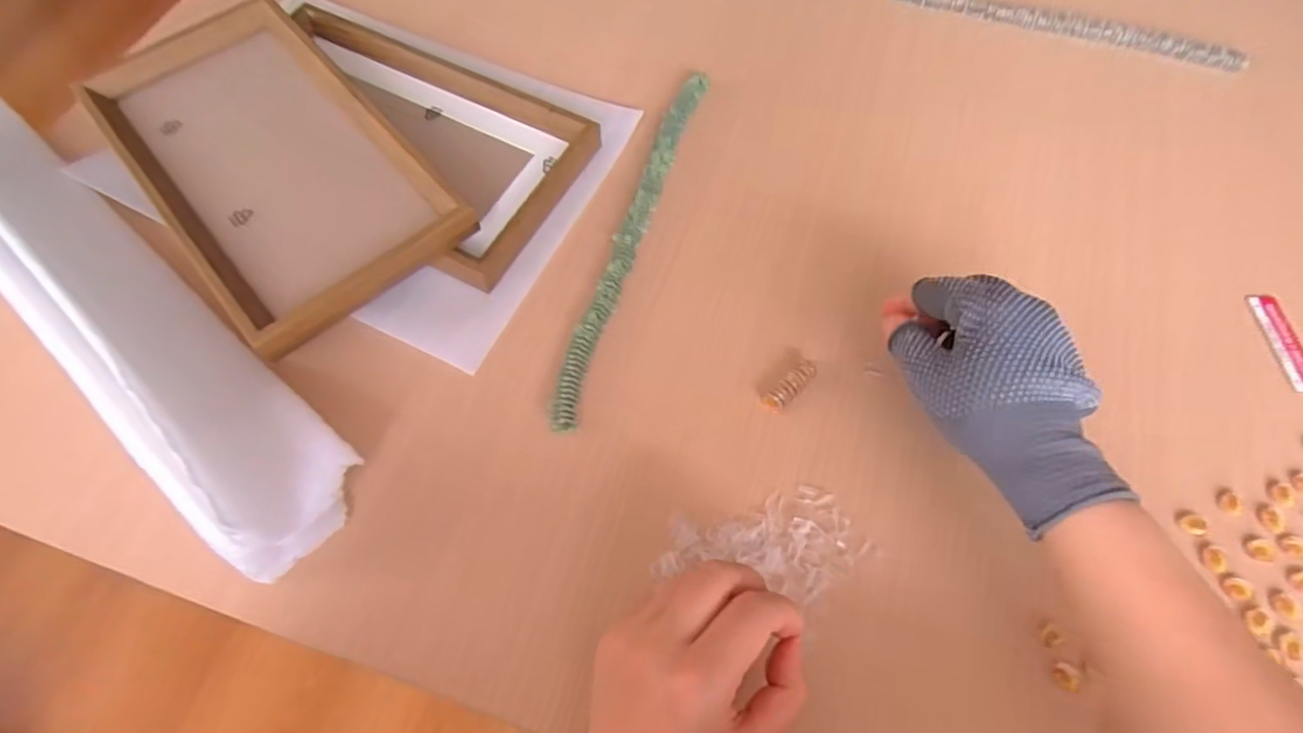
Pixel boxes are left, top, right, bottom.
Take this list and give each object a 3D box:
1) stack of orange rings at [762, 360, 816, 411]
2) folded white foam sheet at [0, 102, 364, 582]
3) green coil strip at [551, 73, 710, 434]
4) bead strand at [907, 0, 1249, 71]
[{"bbox_3d":[0.087,0.011,0.406,0.043,0.014,0.012,-37,70,-17],"label":"stack of orange rings"},{"bbox_3d":[-0.326,-0.046,0.393,0.407,0.075,0.075,39,70,17],"label":"folded white foam sheet"},{"bbox_3d":[-0.012,-0.091,0.451,0.019,0.019,0.296,16,65,7],"label":"green coil strip"},{"bbox_3d":[0.345,-0.292,0.559,0.287,0.013,0.028,17,65,8],"label":"bead strand"}]

